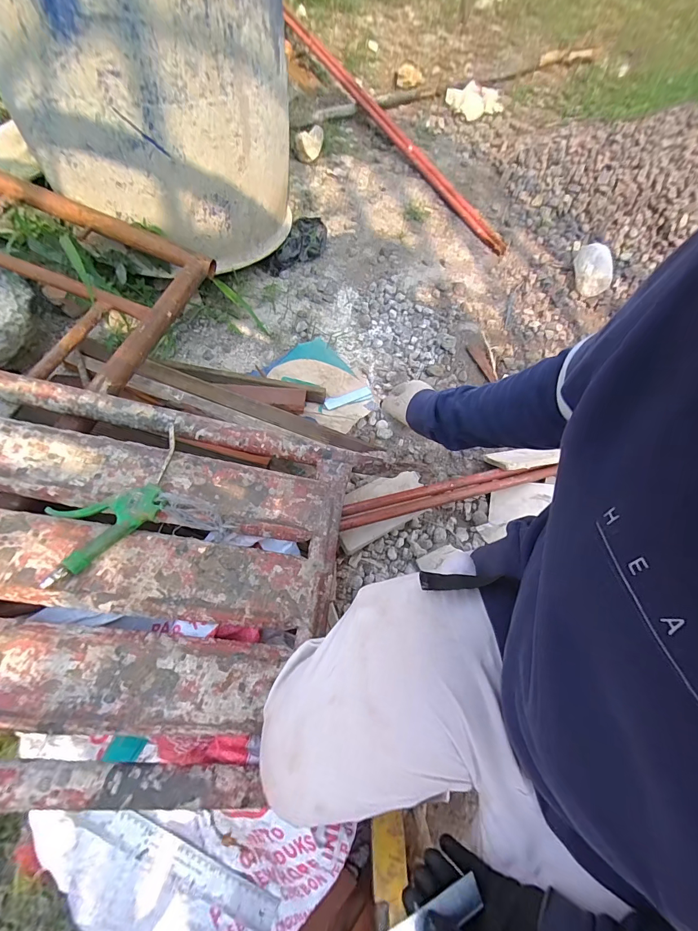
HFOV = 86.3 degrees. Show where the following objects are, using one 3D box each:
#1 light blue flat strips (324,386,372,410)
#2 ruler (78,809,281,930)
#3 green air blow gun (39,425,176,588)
[{"bbox_3d":[-0.001,-0.156,0.861,0.112,0.005,0.037,-18,62,-13],"label":"light blue flat strips"},{"bbox_3d":[-0.219,0.520,0.488,0.275,0.007,0.039,30,62,0],"label":"ruler"},{"bbox_3d":[-0.303,0.047,0.490,0.084,0.032,0.226,39,69,16],"label":"green air blow gun"}]

